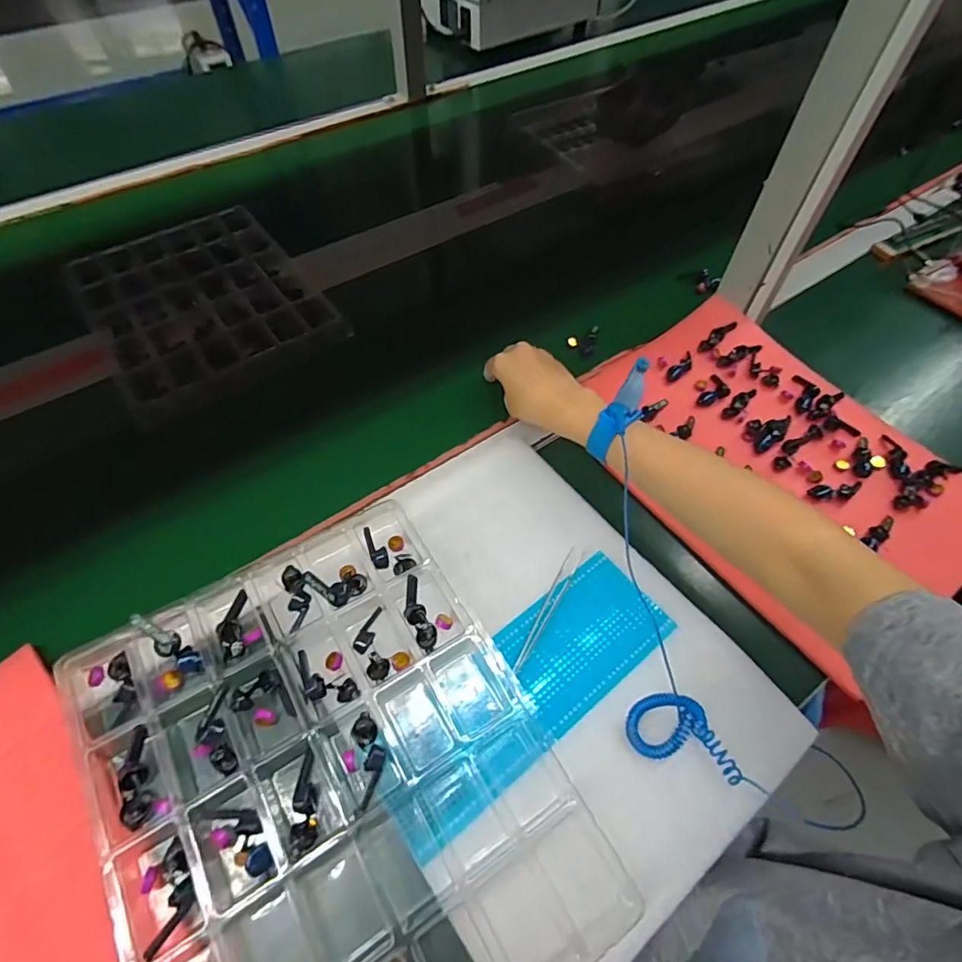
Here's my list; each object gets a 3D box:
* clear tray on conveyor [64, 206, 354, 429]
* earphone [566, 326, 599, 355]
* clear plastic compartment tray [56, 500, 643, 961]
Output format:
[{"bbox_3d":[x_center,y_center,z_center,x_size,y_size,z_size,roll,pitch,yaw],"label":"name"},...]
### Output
[{"bbox_3d":[-0.327,-0.210,0.611,0.232,0.029,0.298,-34,62,-19],"label":"clear tray on conveyor"},{"bbox_3d":[0.115,-0.161,0.594,0.032,0.014,0.045,12,58,10],"label":"earphone"},{"bbox_3d":[-0.084,0.174,0.308,0.235,0.048,0.282,-28,60,-16],"label":"clear plastic compartment tray"}]

